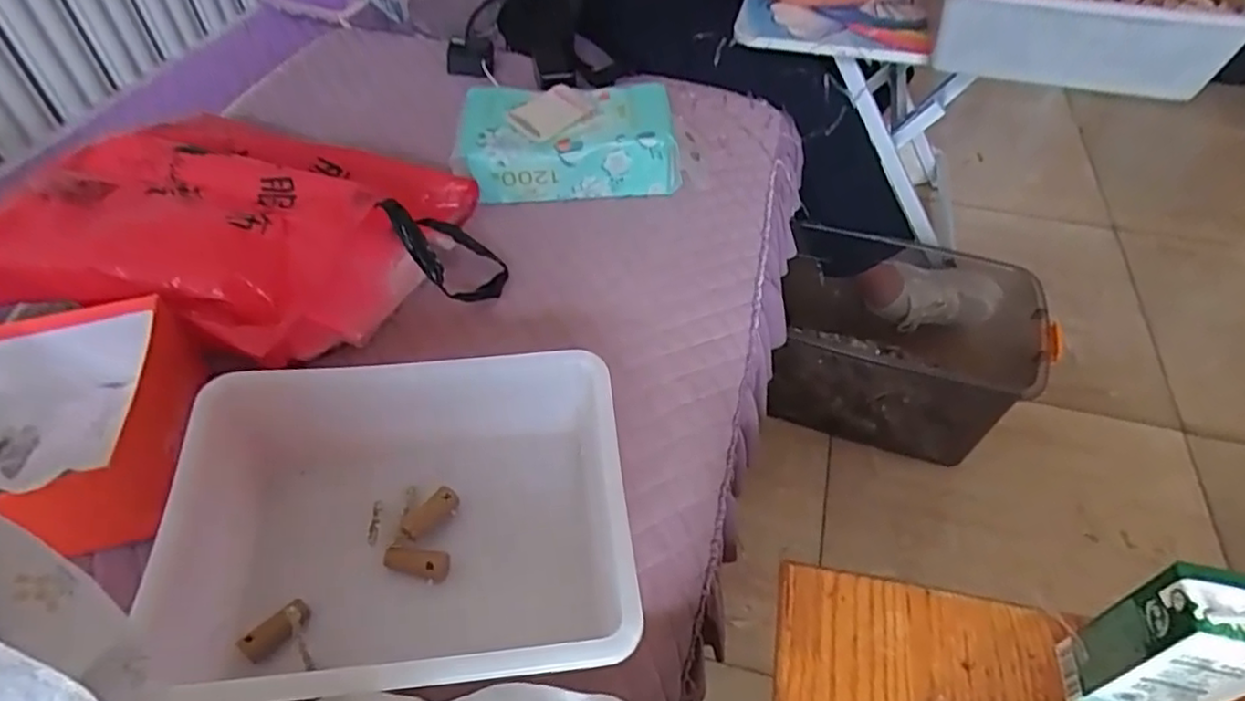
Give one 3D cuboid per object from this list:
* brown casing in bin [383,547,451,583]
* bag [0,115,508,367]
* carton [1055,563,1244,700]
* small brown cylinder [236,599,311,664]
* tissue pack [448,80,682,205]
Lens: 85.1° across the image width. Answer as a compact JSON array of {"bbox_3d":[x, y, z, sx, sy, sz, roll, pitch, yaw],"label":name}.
[{"bbox_3d":[-0.166,0.171,0.548,0.053,0.017,0.020,11,49,10],"label":"brown casing in bin"},{"bbox_3d":[-0.377,-0.133,0.730,0.448,0.126,0.321,5,48,4],"label":"bag"},{"bbox_3d":[0.302,0.165,0.371,0.056,0.131,0.040,14,49,12],"label":"carton"},{"bbox_3d":[-0.256,0.209,0.504,0.051,0.022,0.017,-39,58,-13],"label":"small brown cylinder"},{"bbox_3d":[-0.074,-0.274,0.884,0.279,0.097,0.139,-9,49,-8],"label":"tissue pack"}]

